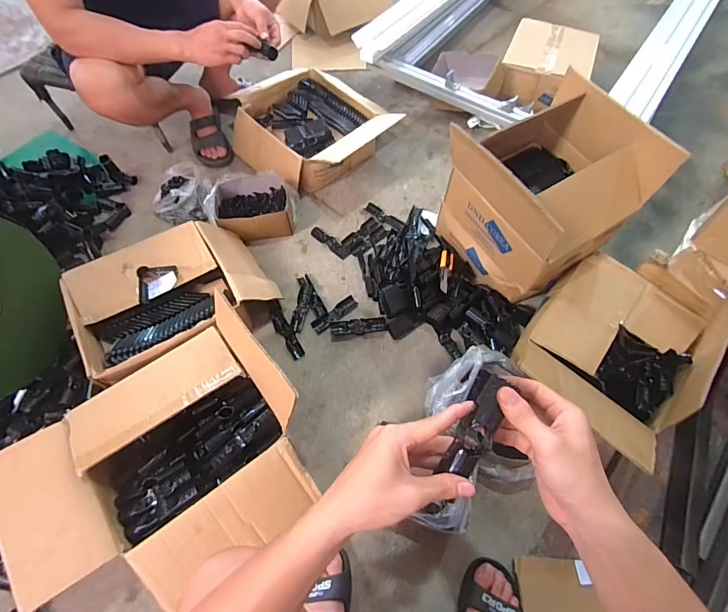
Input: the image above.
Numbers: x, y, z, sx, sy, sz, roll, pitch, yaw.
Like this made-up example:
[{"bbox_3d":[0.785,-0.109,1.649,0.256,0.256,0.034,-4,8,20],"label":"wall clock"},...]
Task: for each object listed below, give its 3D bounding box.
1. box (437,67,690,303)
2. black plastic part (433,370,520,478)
[{"bbox_3d":[0.373,-0.244,0.939,0.321,0.394,0.364,-30,66,-16],"label":"box"},{"bbox_3d":[0.115,0.121,0.402,0.037,0.023,0.106,22,85,11],"label":"black plastic part"}]

